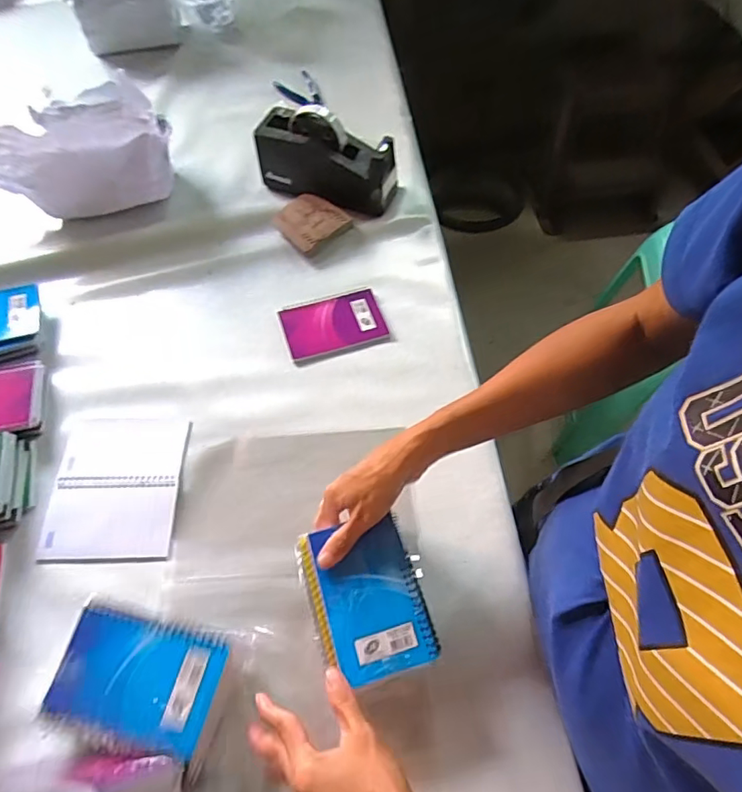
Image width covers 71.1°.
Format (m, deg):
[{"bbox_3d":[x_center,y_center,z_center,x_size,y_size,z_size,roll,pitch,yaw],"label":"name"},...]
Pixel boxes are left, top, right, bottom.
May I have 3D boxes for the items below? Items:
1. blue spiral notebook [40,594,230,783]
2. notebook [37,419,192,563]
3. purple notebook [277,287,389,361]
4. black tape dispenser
[{"bbox_3d":[-0.186,0.228,0.418,0.134,0.019,0.093,11,59,7],"label":"blue spiral notebook"},{"bbox_3d":[-0.275,0.096,0.564,0.131,0.008,0.162,-2,58,-1],"label":"notebook"},{"bbox_3d":[-0.050,-0.097,0.679,0.130,0.011,0.083,-16,60,-9],"label":"purple notebook"},{"bbox_3d":[-0.065,-0.351,0.765,0.206,0.108,0.073,20,61,12],"label":"black tape dispenser"}]

